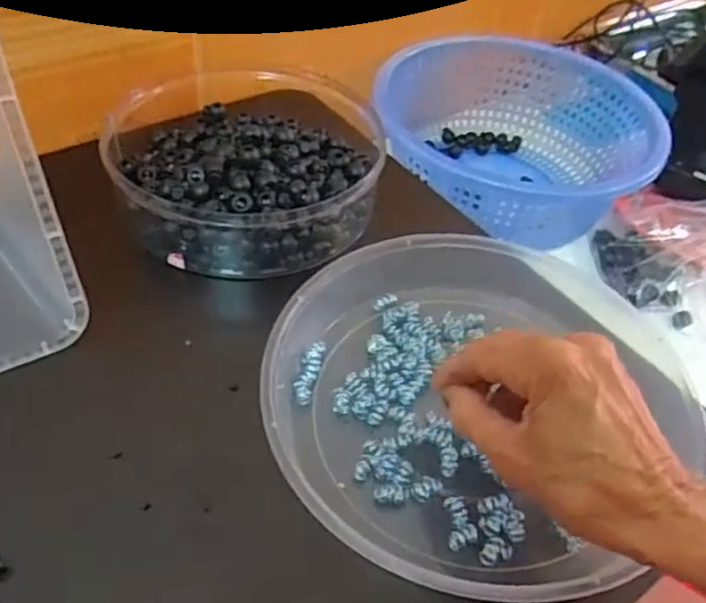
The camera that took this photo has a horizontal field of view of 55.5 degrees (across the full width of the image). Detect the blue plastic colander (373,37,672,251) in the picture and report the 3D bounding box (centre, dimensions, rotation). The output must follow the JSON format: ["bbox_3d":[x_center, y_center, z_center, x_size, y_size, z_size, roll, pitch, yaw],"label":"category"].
[{"bbox_3d":[0.156,-0.154,0.677,0.263,0.109,0.263,1,47,-6],"label":"blue plastic colander"}]

